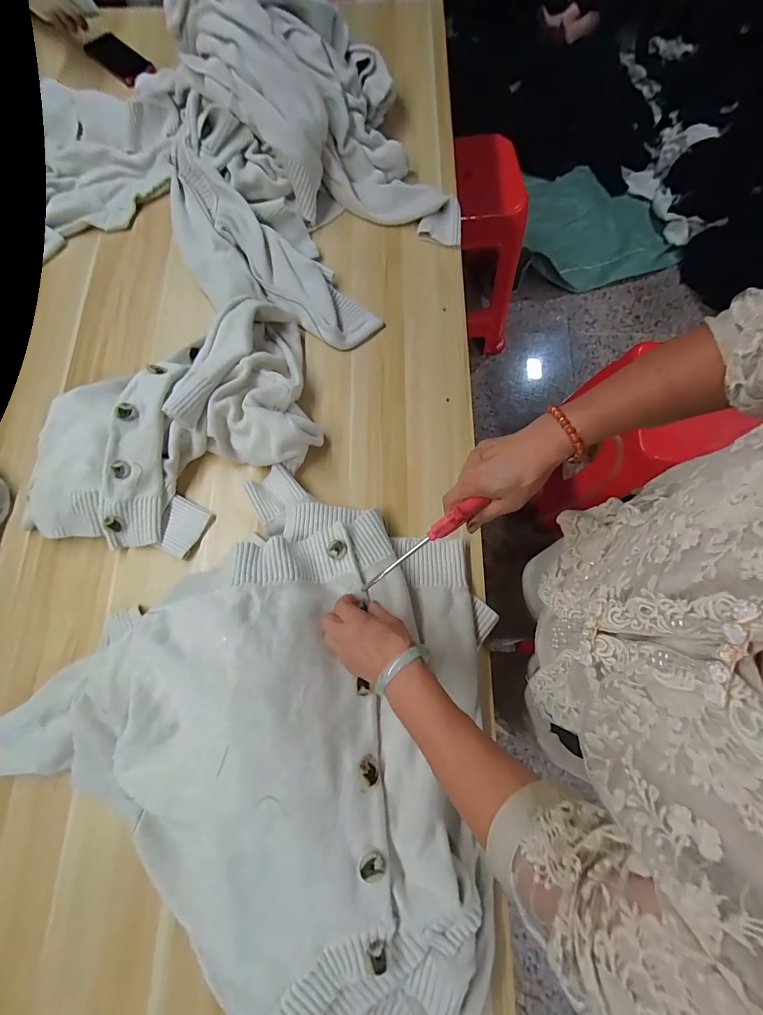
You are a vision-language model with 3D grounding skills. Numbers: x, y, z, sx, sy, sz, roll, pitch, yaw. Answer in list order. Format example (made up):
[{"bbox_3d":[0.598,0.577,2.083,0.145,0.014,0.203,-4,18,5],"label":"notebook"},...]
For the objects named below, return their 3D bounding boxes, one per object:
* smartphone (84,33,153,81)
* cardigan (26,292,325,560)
[{"bbox_3d":[-0.603,-1.026,0.892,0.154,0.013,0.068,40,85,4],"label":"smartphone"},{"bbox_3d":[-0.303,-0.108,0.598,0.500,0.087,0.286,-40,78,-9],"label":"cardigan"}]

